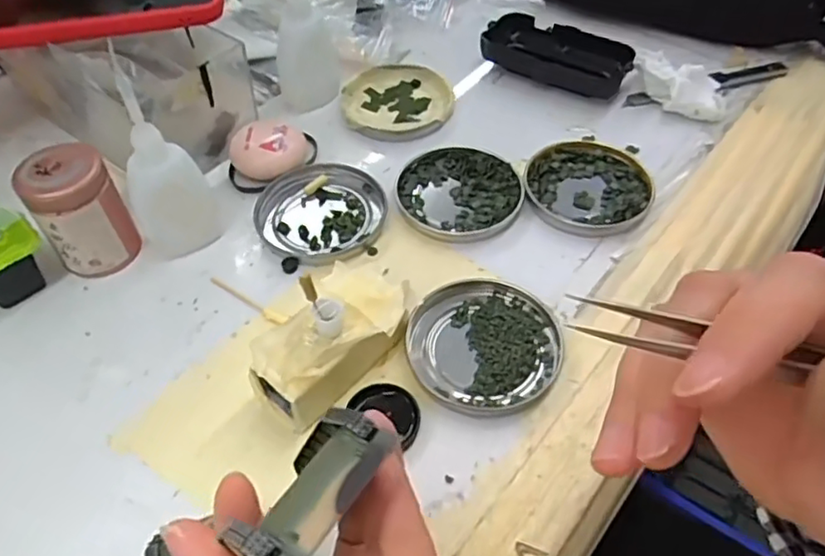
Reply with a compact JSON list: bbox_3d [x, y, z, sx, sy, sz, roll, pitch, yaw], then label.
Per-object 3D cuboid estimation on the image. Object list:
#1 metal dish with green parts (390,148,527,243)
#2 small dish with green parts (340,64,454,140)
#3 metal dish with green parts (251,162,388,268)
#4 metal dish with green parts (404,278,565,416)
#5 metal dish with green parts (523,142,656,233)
[{"bbox_3d":[0.030,-0.055,0.405,0.078,0.010,0.074,1,51,2],"label":"metal dish with green parts"},{"bbox_3d":[-0.011,-0.128,0.466,0.078,0.012,0.075,0,51,0],"label":"small dish with green parts"},{"bbox_3d":[-0.057,-0.042,0.398,0.078,0.010,0.076,-34,58,-24],"label":"metal dish with green parts"},{"bbox_3d":[0.038,0.032,0.331,0.076,0.016,0.076,0,51,0],"label":"metal dish with green parts"},{"bbox_3d":[0.111,-0.058,0.406,0.076,0.008,0.078,0,51,0],"label":"metal dish with green parts"}]

